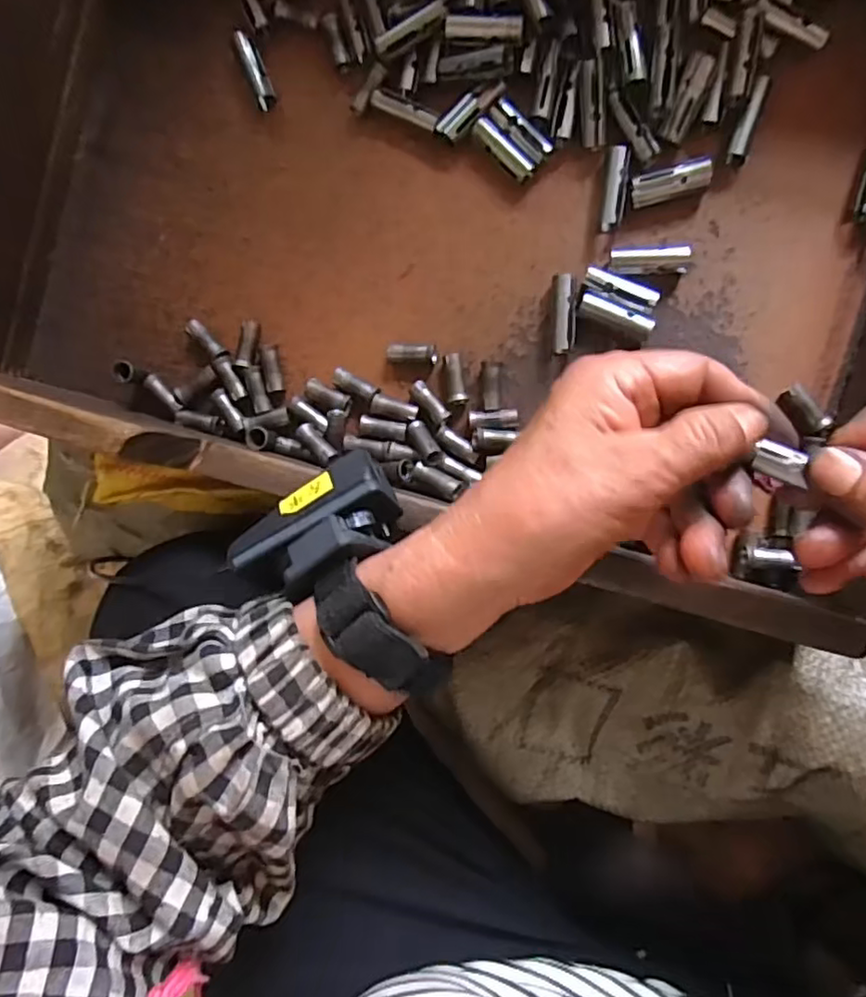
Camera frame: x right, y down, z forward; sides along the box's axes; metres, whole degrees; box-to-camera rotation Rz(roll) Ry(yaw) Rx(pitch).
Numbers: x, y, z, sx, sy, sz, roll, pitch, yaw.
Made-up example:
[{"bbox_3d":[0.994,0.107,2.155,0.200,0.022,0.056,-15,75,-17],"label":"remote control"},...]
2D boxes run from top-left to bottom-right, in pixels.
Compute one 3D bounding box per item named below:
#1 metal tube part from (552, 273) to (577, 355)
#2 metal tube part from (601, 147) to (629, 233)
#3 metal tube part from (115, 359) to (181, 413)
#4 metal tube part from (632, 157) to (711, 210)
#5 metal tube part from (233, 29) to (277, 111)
[{"bbox_3d":[0.065,-0.091,0.319,0.011,0.010,0.038,1,91,10],"label":"metal tube part"},{"bbox_3d":[0.088,-0.152,0.313,0.011,0.008,0.038,6,92,9],"label":"metal tube part"},{"bbox_3d":[-0.152,-0.060,0.345,0.038,0.013,0.010,34,97,-23],"label":"metal tube part"},{"bbox_3d":[0.114,-0.151,0.312,0.036,0.016,0.014,-14,88,9],"label":"metal tube part"},{"bbox_3d":[-0.094,-0.225,0.337,0.011,0.007,0.040,-21,101,9],"label":"metal tube part"}]

